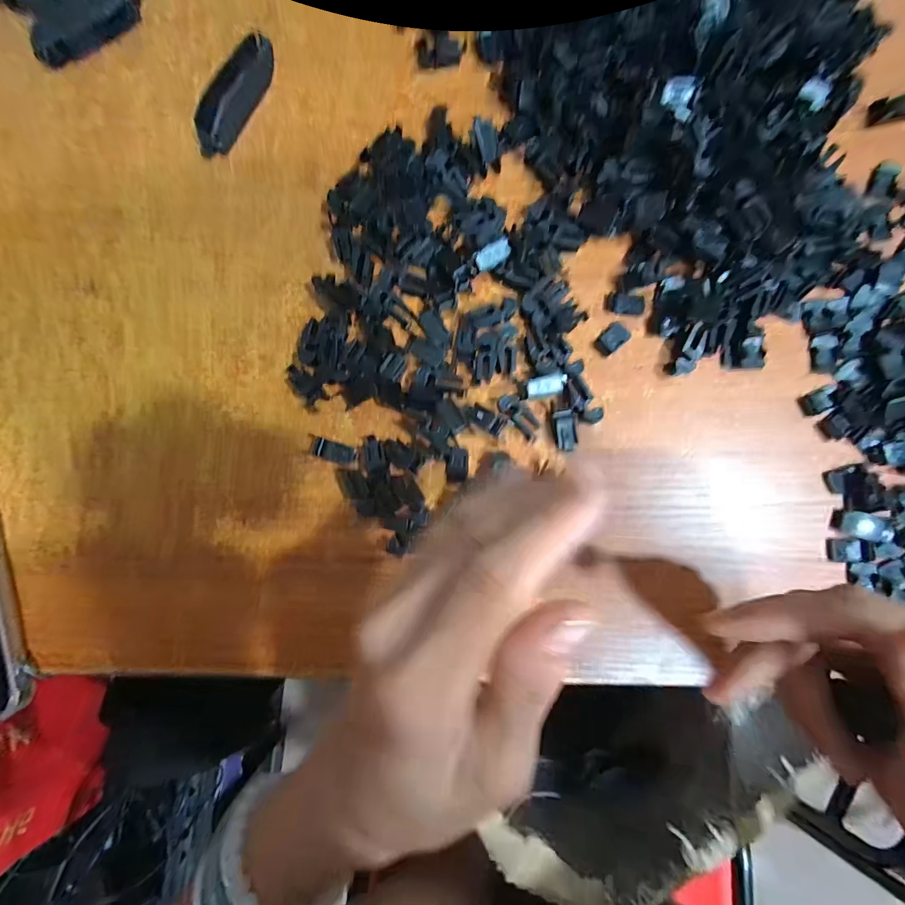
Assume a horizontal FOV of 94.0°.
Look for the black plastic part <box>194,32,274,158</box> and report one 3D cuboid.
[{"bbox_3d":[-0.129,-0.214,0.252,0.016,0.021,0.074,32,88,6],"label":"black plastic part"}]

